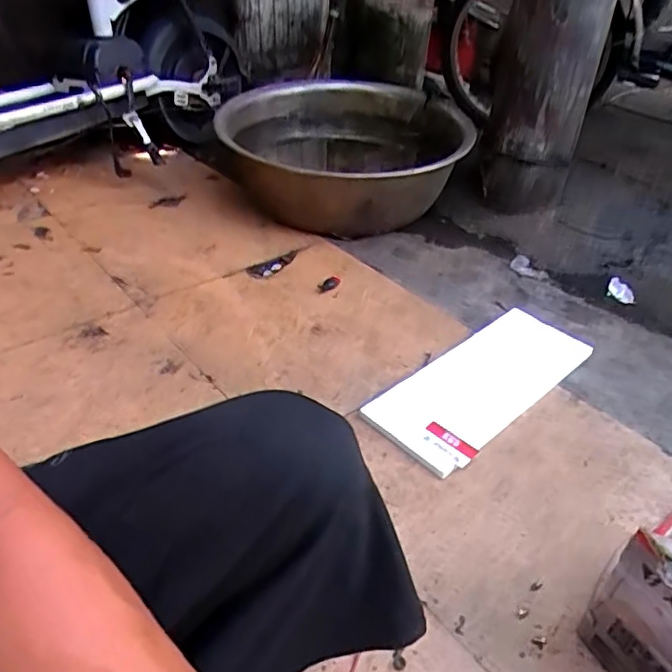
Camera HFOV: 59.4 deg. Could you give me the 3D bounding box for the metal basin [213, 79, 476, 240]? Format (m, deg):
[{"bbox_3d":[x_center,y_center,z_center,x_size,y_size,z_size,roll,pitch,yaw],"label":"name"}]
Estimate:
[{"bbox_3d":[0.031,-0.529,1.648,0.643,0.238,0.619,1,37,-1],"label":"metal basin"}]

